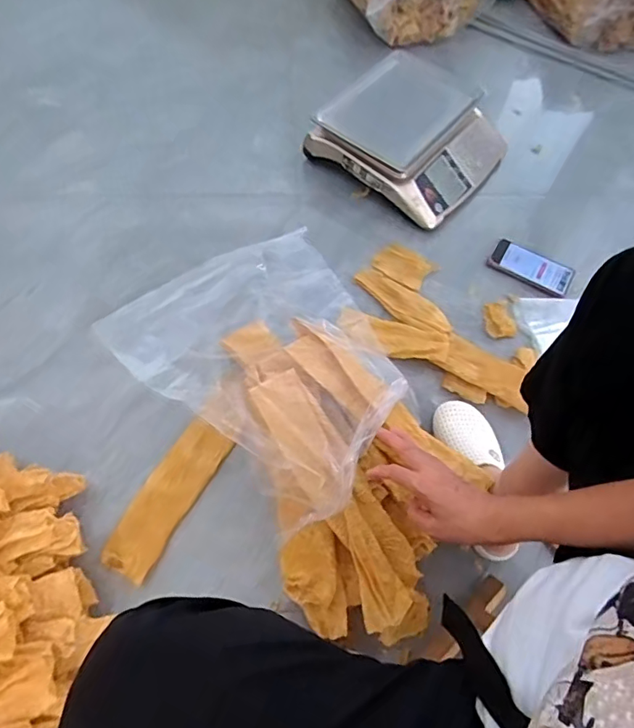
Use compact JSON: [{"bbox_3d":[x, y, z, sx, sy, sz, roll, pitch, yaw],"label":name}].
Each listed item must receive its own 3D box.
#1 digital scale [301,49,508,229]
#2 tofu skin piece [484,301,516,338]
[{"bbox_3d":[0.213,-0.518,1.105,0.369,0.105,0.380,35,66,15],"label":"digital scale"},{"bbox_3d":[0.346,-0.084,0.937,0.047,0.019,0.071,-2,62,-3],"label":"tofu skin piece"}]

